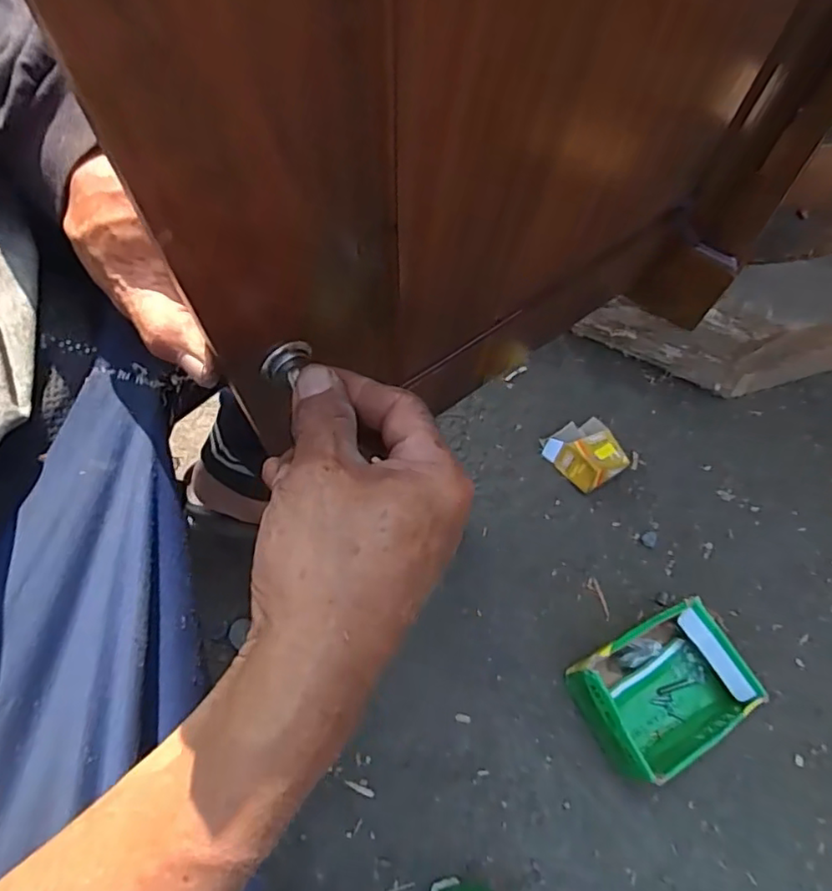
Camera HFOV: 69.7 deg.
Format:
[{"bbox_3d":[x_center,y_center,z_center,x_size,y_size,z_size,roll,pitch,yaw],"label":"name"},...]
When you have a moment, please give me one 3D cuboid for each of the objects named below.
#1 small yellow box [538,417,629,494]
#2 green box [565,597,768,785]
[{"bbox_3d":[0.184,0.008,0.648,0.065,0.035,0.076,-36,70,-16],"label":"small yellow box"},{"bbox_3d":[0.217,0.213,0.527,0.139,0.068,0.106,-23,67,-13],"label":"green box"}]

